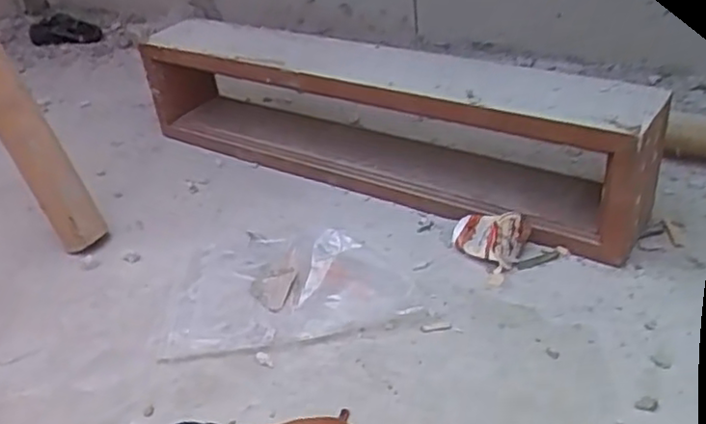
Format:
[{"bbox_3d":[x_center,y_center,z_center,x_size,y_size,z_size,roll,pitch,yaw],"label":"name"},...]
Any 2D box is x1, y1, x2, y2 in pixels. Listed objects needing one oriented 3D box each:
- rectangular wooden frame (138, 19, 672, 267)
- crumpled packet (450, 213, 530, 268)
[{"bbox_3d":[0.010,-0.142,1.024,0.828,0.192,0.129,17,41,32],"label":"rectangular wooden frame"},{"bbox_3d":[0.171,0.026,0.872,0.091,0.053,0.065,16,40,32],"label":"crumpled packet"}]

